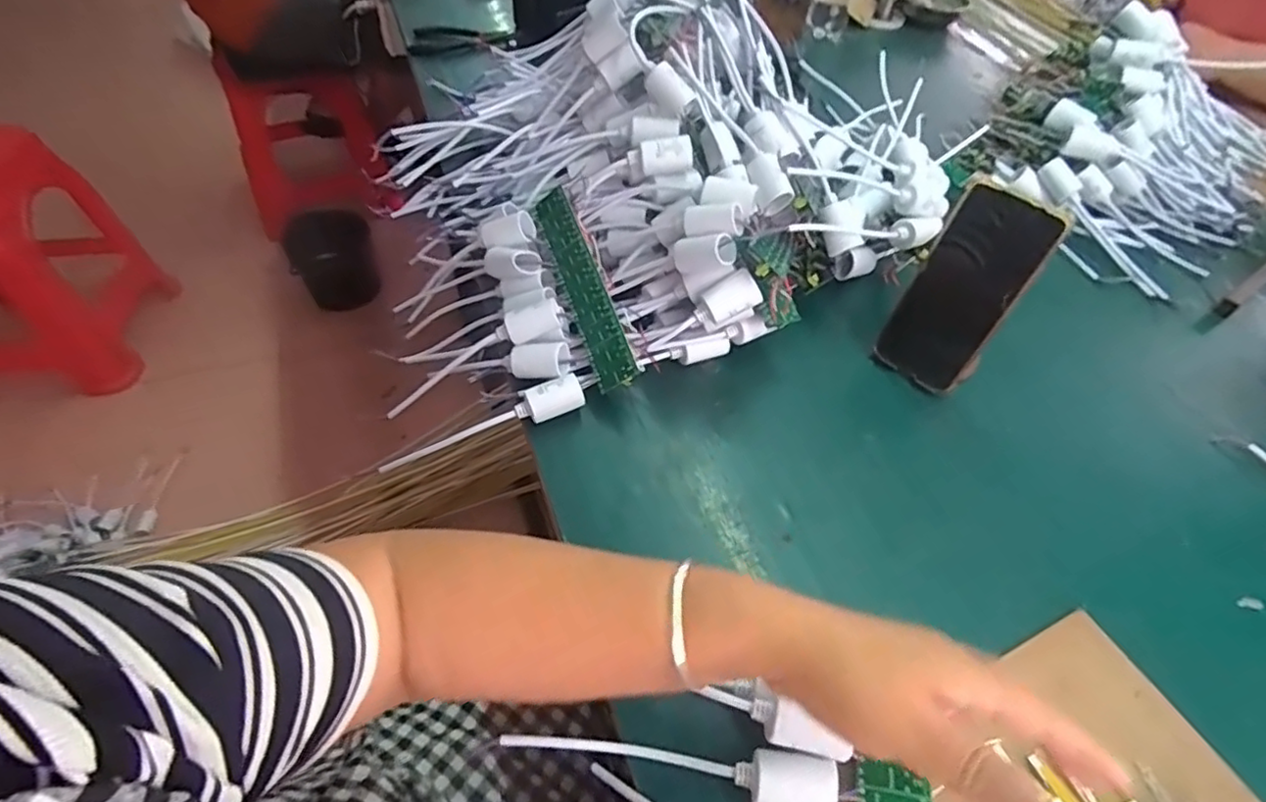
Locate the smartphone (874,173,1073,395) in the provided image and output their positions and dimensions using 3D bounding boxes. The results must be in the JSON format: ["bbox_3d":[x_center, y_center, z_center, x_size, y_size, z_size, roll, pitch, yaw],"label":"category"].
[{"bbox_3d":[0.275,-0.089,0.526,0.077,0.171,0.009,33,39,20],"label":"smartphone"}]

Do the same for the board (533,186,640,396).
[{"bbox_3d":[-0.045,-0.102,0.560,0.009,0.041,0.205,12,49,-53],"label":"board"}]

